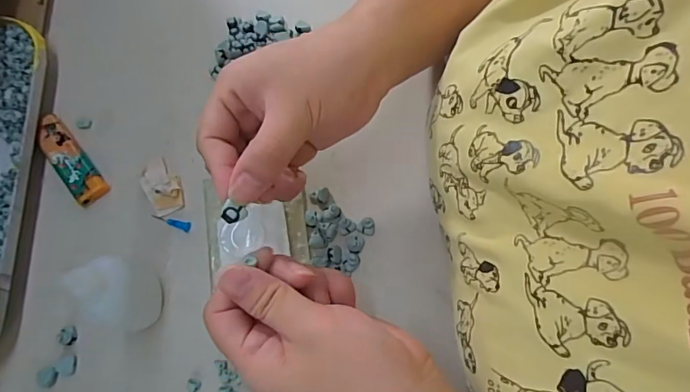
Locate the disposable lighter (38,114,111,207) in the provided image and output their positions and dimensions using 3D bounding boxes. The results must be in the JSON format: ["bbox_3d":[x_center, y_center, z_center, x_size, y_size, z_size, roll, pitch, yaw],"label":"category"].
[{"bbox_3d":[-0.205,-0.027,0.345,0.023,0.009,0.077,-39,75,-9],"label":"disposable lighter"}]

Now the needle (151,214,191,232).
[{"bbox_3d":[-0.125,0.019,0.332,0.030,0.004,0.007,13,74,6],"label":"needle"}]

